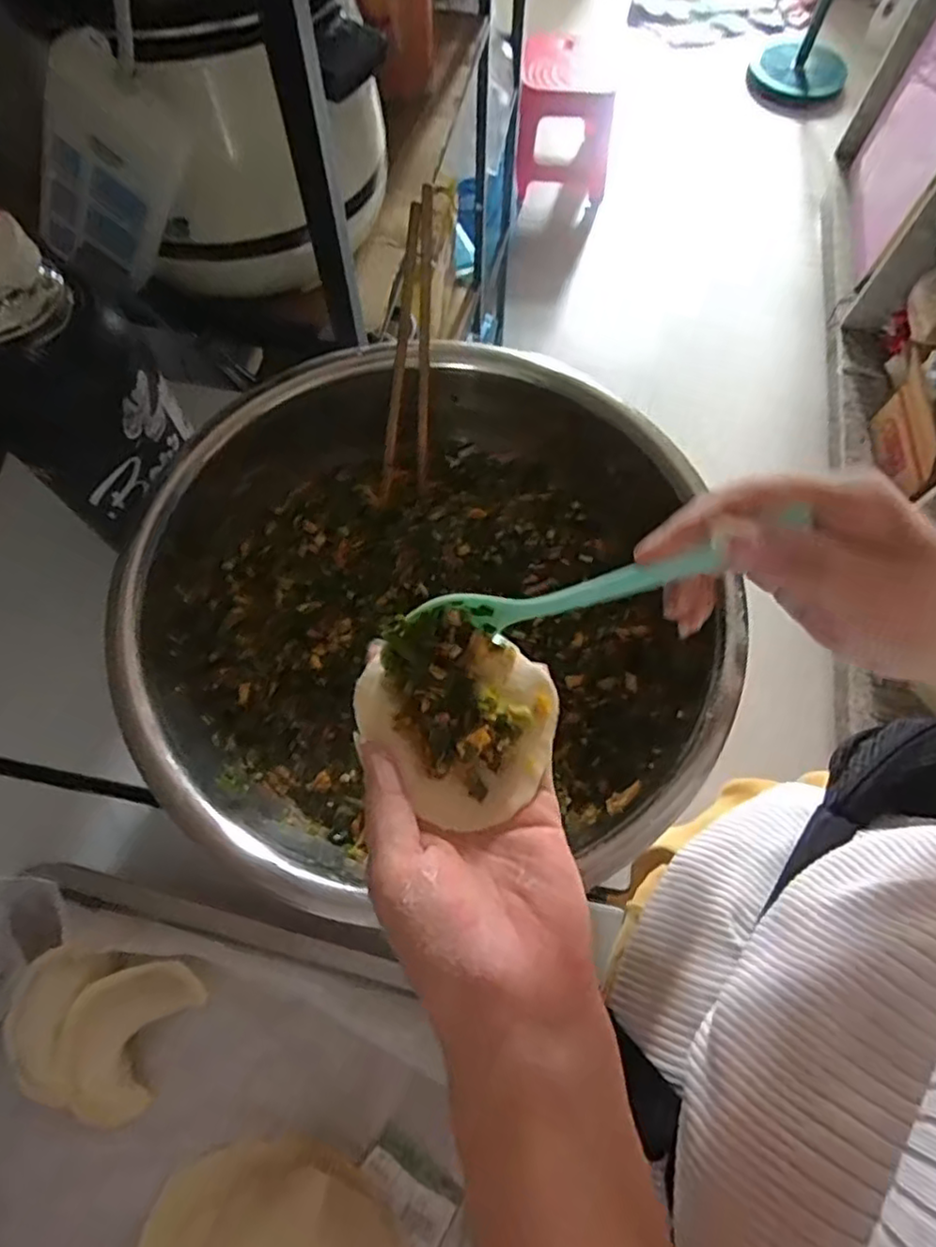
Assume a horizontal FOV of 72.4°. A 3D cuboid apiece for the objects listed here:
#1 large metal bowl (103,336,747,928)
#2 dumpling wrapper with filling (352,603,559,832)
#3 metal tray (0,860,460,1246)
[{"bbox_3d":[-0.020,-0.012,0.403,0.320,0.091,0.325,0,68,-1],"label":"large metal bowl"},{"bbox_3d":[-0.001,0.036,0.270,0.074,0.028,0.084,-36,73,-14],"label":"dumpling wrapper with filling"},{"bbox_3d":[-0.137,0.288,0.330,0.315,0.062,0.240,15,69,5],"label":"metal tray"}]

